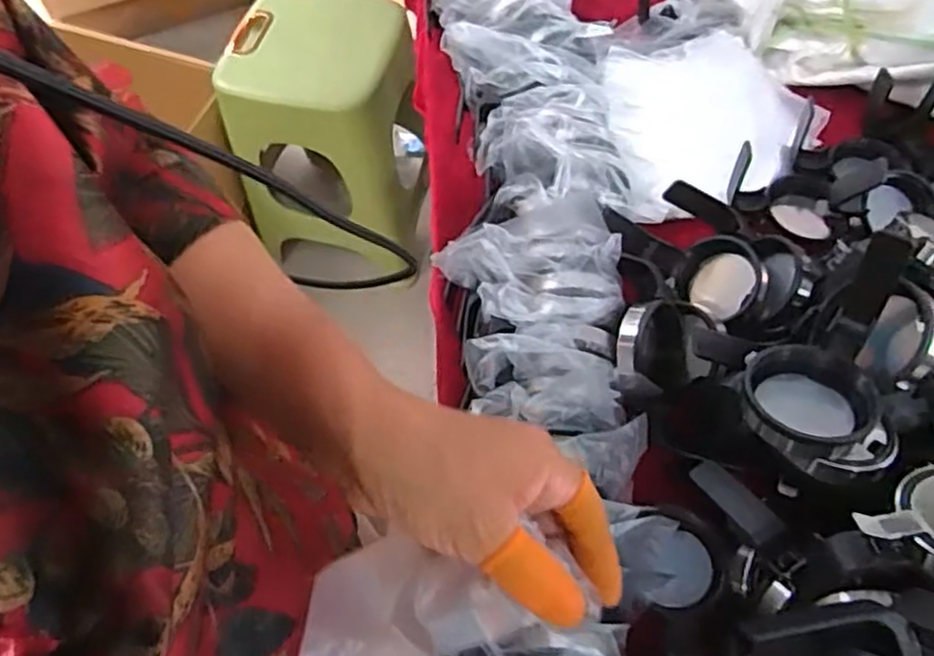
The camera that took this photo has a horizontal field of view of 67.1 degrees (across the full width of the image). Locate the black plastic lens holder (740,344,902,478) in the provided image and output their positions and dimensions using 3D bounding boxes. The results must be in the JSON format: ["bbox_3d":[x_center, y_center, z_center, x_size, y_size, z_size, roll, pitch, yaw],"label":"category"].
[{"bbox_3d":[0.203,0.046,0.404,0.084,0.032,0.073,20,63,15],"label":"black plastic lens holder"}]

